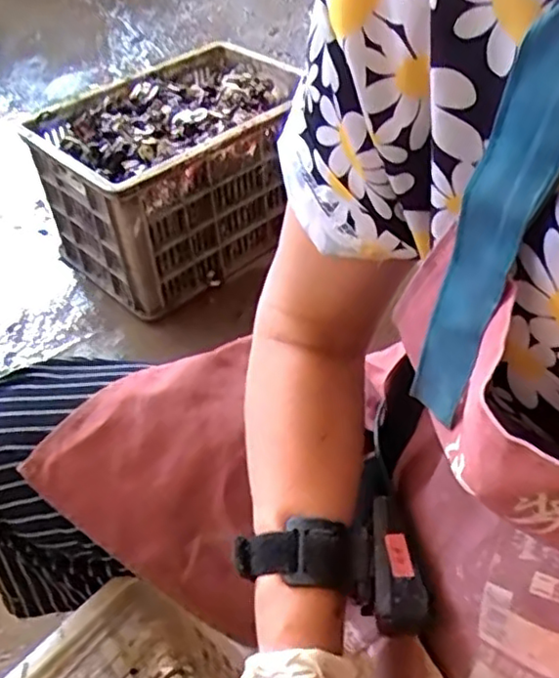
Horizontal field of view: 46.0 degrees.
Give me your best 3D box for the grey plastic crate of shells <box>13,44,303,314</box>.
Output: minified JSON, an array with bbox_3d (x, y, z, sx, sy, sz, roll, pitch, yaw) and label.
[{"bbox_3d":[-0.173,-0.308,1.226,0.330,0.272,0.497,29,54,29],"label":"grey plastic crate of shells"}]

